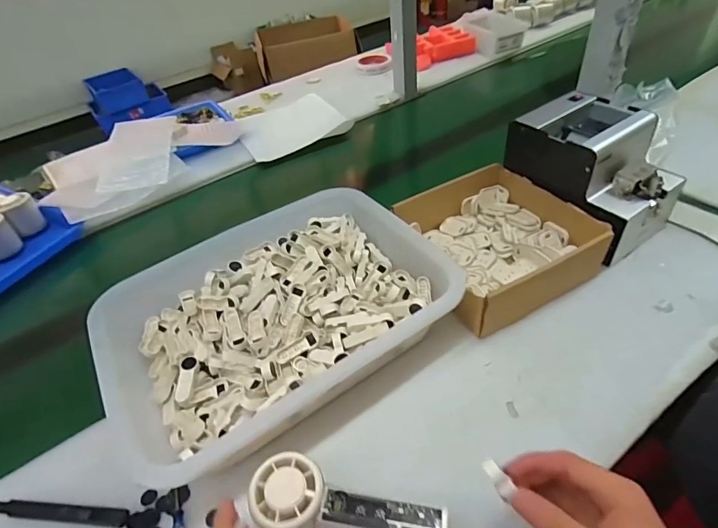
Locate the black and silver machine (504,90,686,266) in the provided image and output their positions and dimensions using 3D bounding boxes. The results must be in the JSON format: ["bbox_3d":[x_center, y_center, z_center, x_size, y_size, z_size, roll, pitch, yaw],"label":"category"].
[{"bbox_3d":[0.303,-0.118,0.558,0.136,0.139,0.181,-30,47,-21],"label":"black and silver machine"}]

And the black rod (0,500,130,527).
[{"bbox_3d":[-0.273,0.226,0.383,0.135,0.010,0.014,-1,43,9],"label":"black rod"}]

